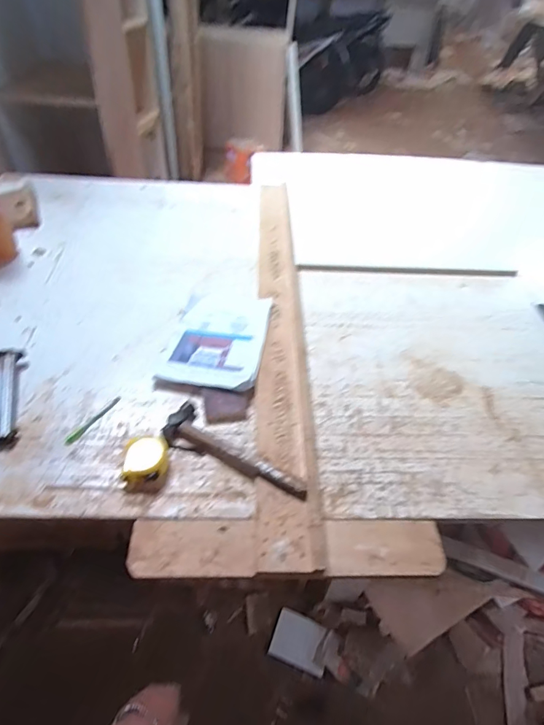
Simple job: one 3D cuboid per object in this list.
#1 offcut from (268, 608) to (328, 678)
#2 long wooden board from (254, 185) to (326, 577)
[{"bbox_3d":[0.084,0.828,1.254,0.156,0.009,0.126,18,65,13],"label":"offcut"},{"bbox_3d":[0.021,-0.132,1.035,0.115,0.024,1.205,2,48,-4],"label":"long wooden board"}]

